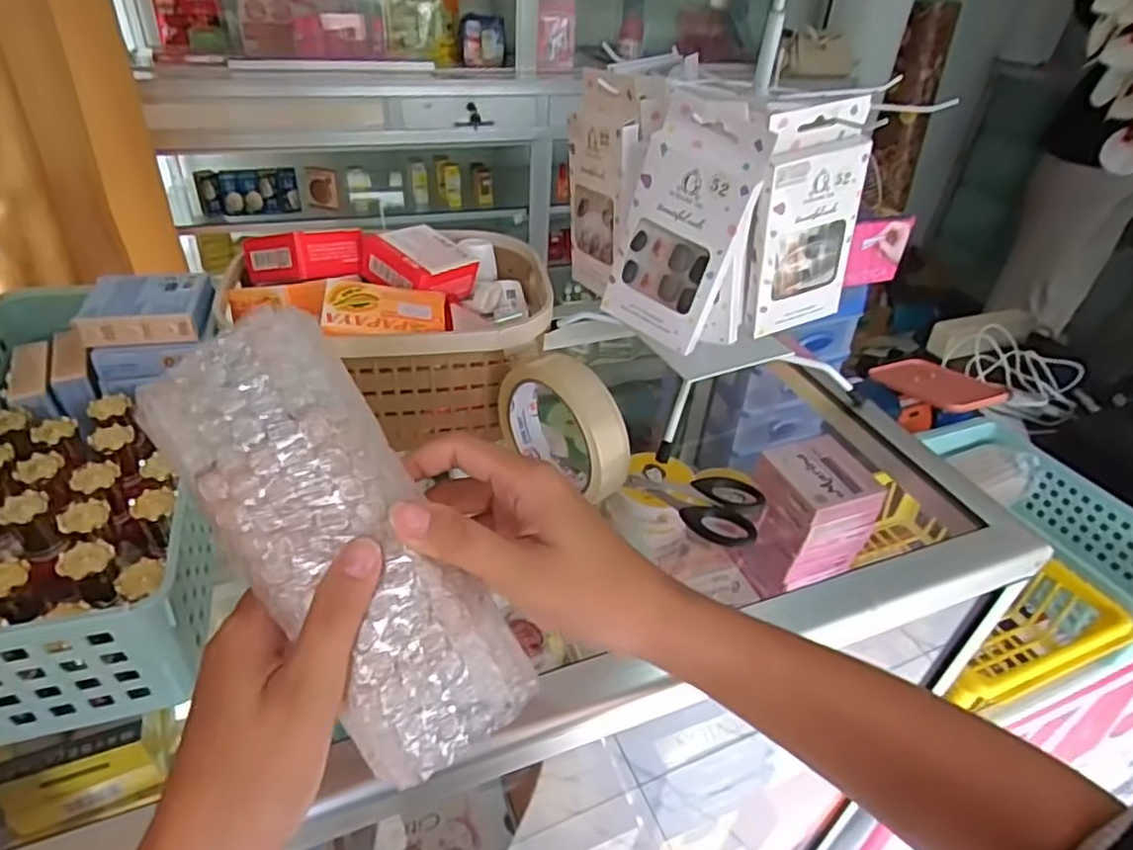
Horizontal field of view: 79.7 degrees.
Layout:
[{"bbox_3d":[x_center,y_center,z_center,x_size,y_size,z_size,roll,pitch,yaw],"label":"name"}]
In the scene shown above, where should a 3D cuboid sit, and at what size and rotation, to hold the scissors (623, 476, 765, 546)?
[{"bbox_3d":[0.084,0.049,0.453,0.088,0.013,0.051,16,38,15],"label":"scissors"}]

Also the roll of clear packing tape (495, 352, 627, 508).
[{"bbox_3d":[-0.002,0.001,0.421,0.027,0.092,0.097,-25,45,-33],"label":"roll of clear packing tape"}]

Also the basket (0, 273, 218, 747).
[{"bbox_3d":[-0.267,0.018,0.373,0.140,0.093,0.274,-9,39,-18],"label":"basket"}]

